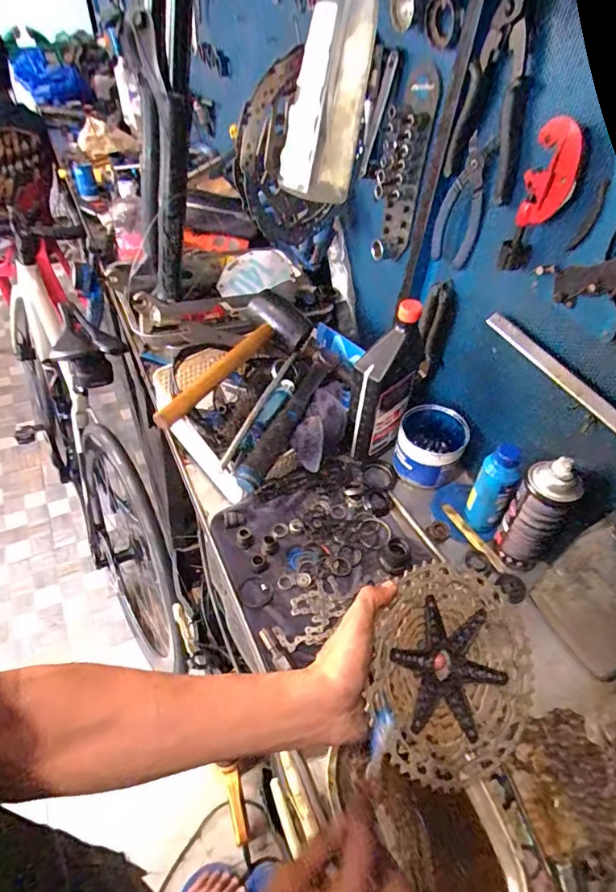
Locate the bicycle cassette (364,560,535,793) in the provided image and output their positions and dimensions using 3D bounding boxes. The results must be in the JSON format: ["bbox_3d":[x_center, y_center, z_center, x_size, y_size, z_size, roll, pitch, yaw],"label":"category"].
[{"bbox_3d":[0.136,0.222,0.482,0.180,0.043,0.191,7,72,-22],"label":"bicycle cassette"}]

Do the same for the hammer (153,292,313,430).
[{"bbox_3d":[-0.102,-0.154,0.770,0.106,0.059,0.369,24,49,16],"label":"hammer"}]

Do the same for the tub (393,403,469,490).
[{"bbox_3d":[0.190,-0.003,0.755,0.092,0.097,0.097,3,47,-3],"label":"tub"}]

